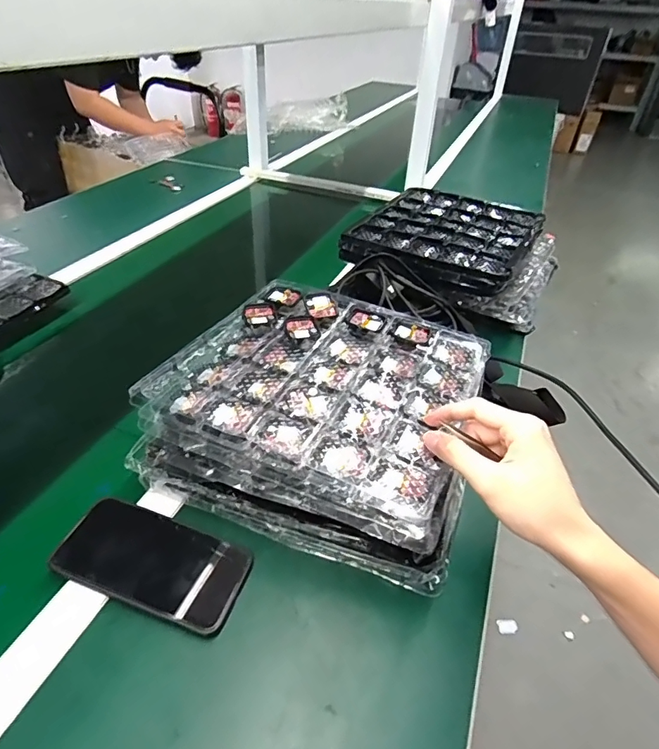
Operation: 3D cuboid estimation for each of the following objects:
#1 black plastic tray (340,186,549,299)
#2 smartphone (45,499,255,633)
[{"bbox_3d":[0.197,-0.242,0.787,0.263,0.033,0.339,23,44,21],"label":"black plastic tray"},{"bbox_3d":[-0.154,0.162,0.407,0.159,0.009,0.076,17,37,10],"label":"smartphone"}]

